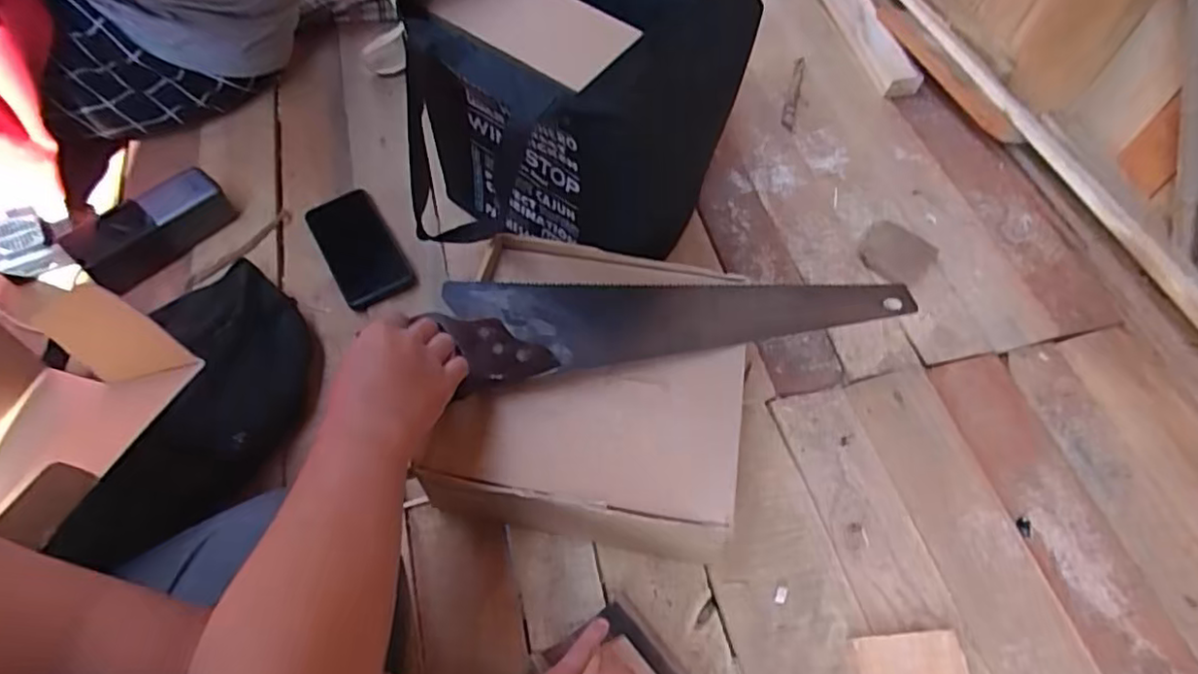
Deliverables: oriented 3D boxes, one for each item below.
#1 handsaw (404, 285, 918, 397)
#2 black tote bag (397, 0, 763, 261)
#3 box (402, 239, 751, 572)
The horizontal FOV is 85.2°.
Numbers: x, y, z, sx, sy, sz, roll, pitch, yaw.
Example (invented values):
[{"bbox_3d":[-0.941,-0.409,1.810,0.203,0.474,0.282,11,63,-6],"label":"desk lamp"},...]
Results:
[{"bbox_3d":[0.080,-0.016,0.602,0.429,0.018,0.106,-4,58,-7],"label":"handsaw"},{"bbox_3d":[-0.036,-0.225,0.677,0.314,0.295,0.251,-33,65,-21],"label":"black tote bag"},{"bbox_3d":[-0.002,0.055,0.618,0.256,0.111,0.259,11,58,4],"label":"box"}]

